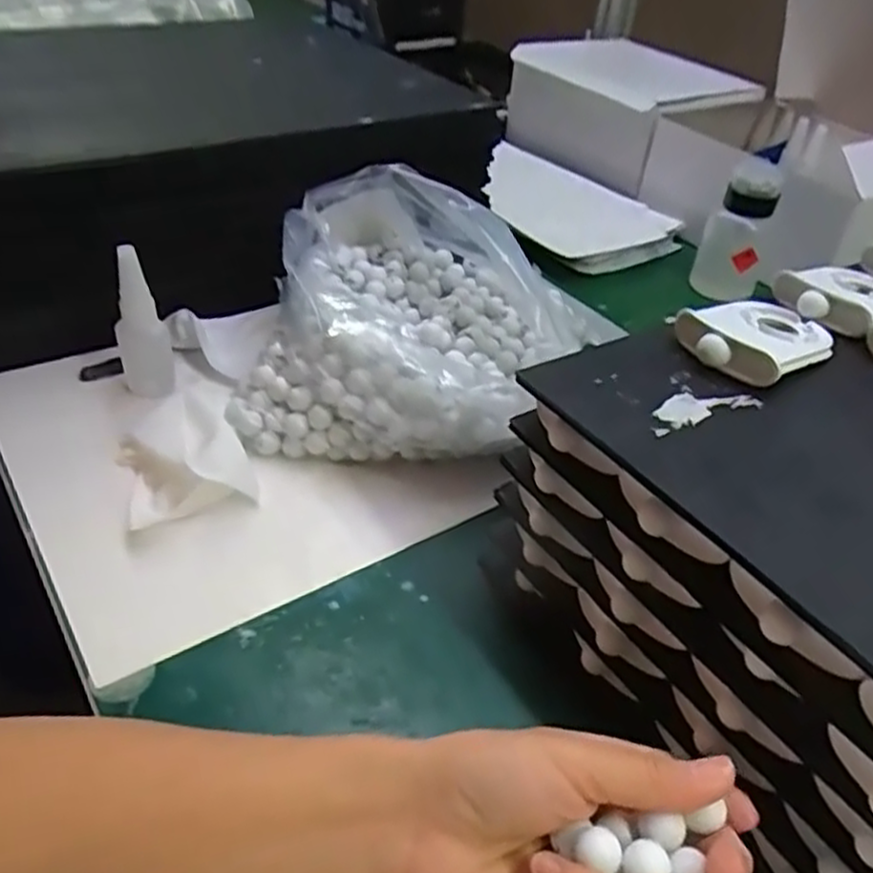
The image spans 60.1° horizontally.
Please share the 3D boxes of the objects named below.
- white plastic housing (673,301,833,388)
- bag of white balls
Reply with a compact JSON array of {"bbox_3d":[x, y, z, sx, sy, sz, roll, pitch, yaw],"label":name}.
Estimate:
[{"bbox_3d":[0.164,-0.054,0.382,0.084,0.016,0.056,-22,47,-30],"label":"white plastic housing"},{"bbox_3d":[-0.012,-0.085,0.519,0.204,0.114,0.217,9,39,3],"label":"bag of white balls"}]

